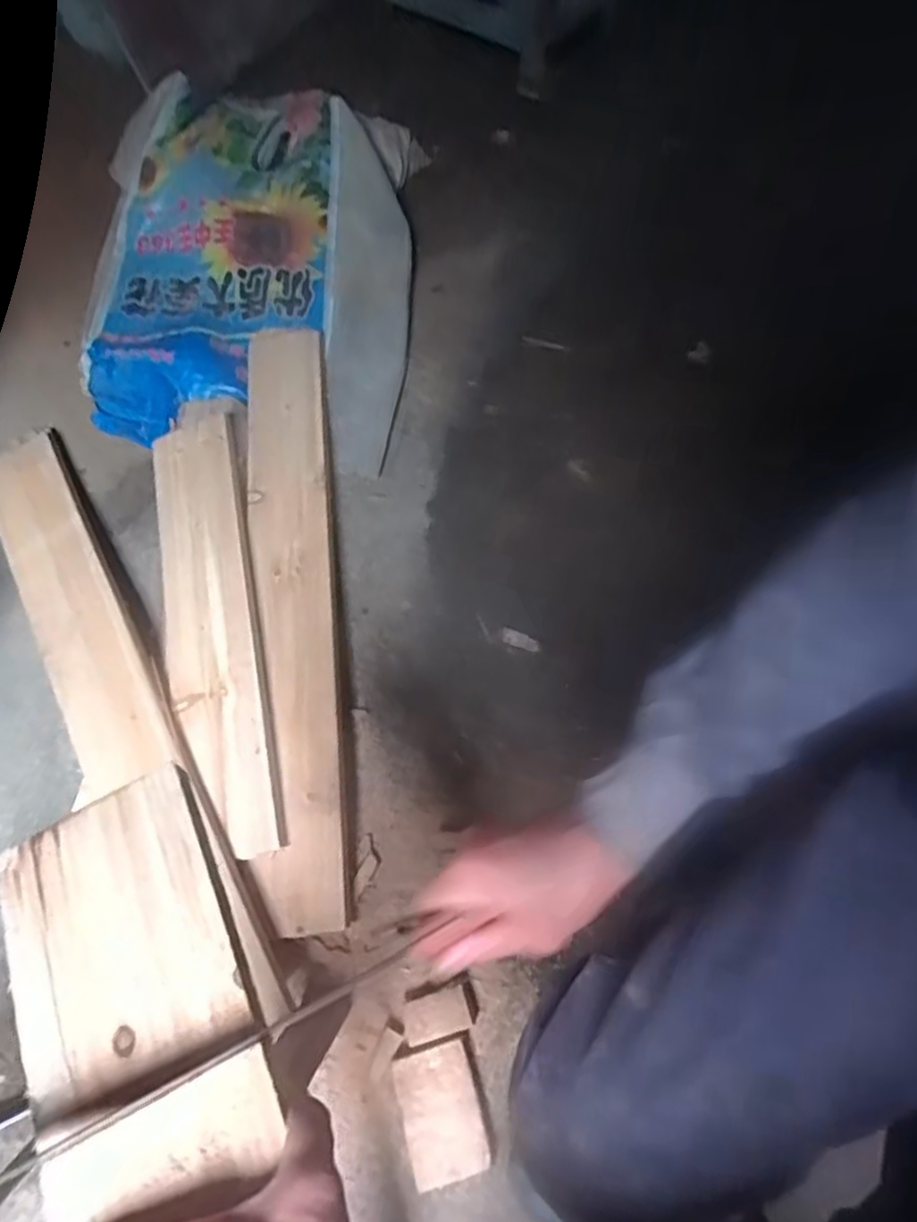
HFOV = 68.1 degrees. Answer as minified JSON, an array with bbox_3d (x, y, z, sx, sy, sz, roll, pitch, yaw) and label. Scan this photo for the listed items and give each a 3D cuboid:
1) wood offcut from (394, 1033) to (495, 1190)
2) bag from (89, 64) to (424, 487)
[{"bbox_3d":[-0.016,0.538,0.735,0.083,0.035,0.121,-17,67,0],"label":"wood offcut"},{"bbox_3d":[-0.357,-0.614,1.163,0.541,0.076,0.797,-1,69,2],"label":"bag"}]

